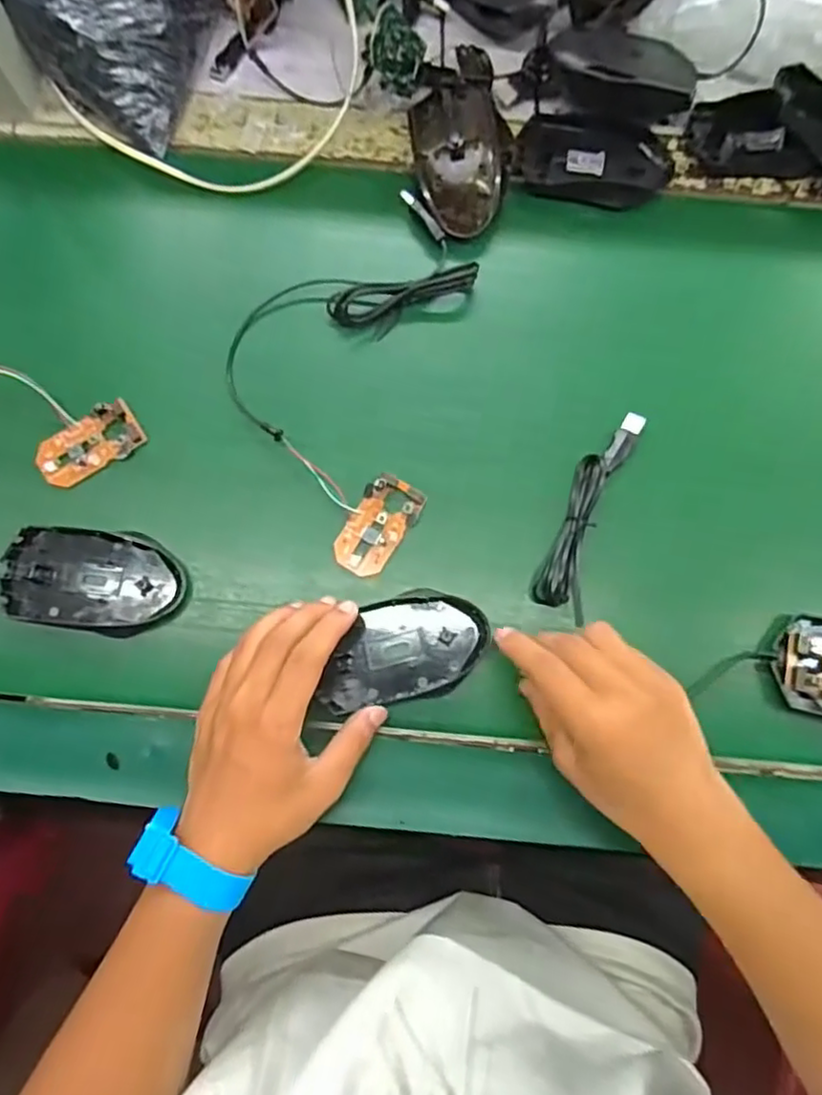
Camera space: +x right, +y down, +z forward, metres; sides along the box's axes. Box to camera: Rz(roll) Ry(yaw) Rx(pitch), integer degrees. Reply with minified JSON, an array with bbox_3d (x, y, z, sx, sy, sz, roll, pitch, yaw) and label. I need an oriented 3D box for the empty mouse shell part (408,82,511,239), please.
[{"bbox_3d":[0.038,-0.278,0.460,0.067,0.041,0.105,-9,79,-2],"label":"empty mouse shell part"}]

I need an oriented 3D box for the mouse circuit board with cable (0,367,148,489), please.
[{"bbox_3d":[-0.306,-0.107,0.437,0.252,0.024,0.107,8,79,1],"label":"mouse circuit board with cable"}]

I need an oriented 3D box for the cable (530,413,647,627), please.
[{"bbox_3d":[0.117,-0.028,0.424,0.036,0.021,0.145,19,80,3],"label":"cable"}]

